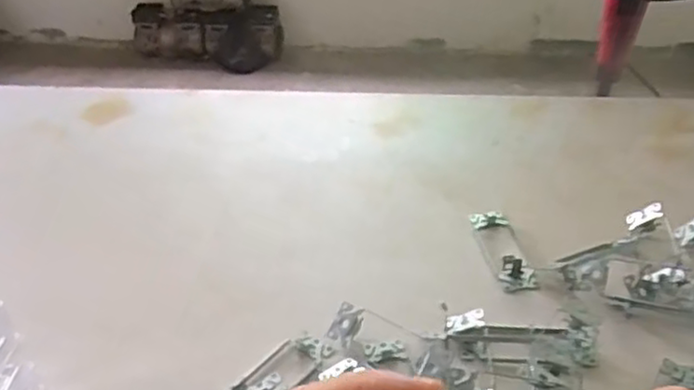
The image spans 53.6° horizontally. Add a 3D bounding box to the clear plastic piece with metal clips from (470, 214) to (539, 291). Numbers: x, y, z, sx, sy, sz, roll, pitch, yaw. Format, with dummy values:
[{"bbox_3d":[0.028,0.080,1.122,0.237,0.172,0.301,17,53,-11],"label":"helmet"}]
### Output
[{"bbox_3d":[0.146,0.045,0.643,0.038,0.019,0.101,-9,39,-5],"label":"clear plastic piece with metal clips"}]

